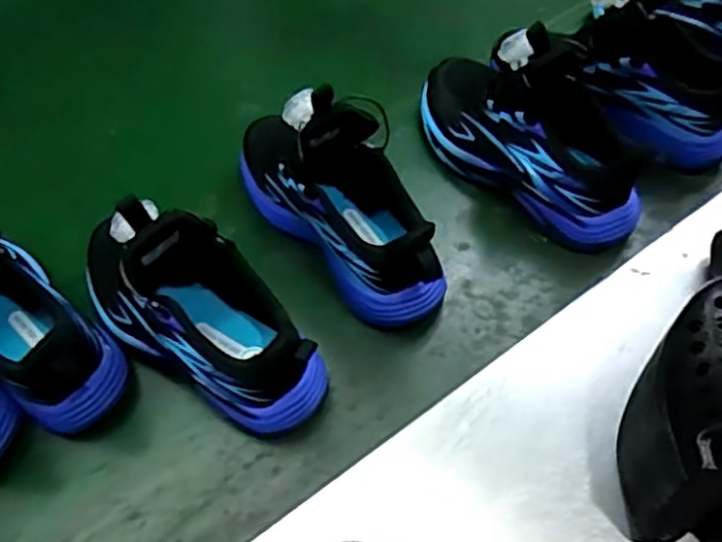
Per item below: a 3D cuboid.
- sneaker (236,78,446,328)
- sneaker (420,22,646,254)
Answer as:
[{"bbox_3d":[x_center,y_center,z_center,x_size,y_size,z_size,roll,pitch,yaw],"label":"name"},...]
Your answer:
[{"bbox_3d":[-0.014,-0.060,0.496,0.073,0.133,0.191,-35,65,-19],"label":"sneaker"},{"bbox_3d":[0.133,-0.117,0.532,0.084,0.126,0.196,-39,66,-21],"label":"sneaker"}]

